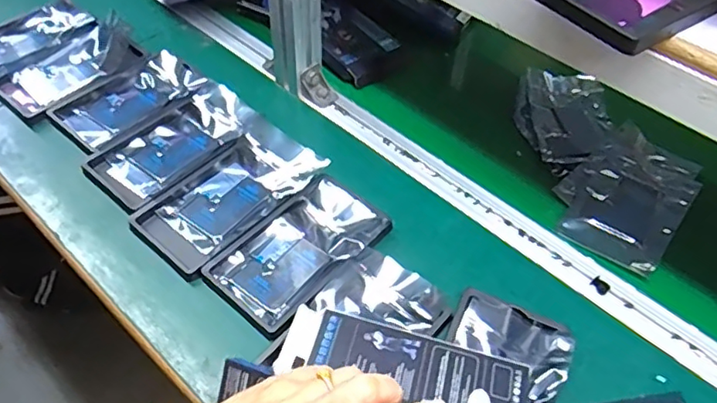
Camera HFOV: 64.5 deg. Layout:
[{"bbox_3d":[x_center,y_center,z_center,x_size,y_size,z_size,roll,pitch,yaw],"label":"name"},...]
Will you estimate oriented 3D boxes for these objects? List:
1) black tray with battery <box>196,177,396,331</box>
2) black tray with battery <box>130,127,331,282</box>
[{"bbox_3d":[-0.051,0.041,0.523,0.096,0.012,0.162,34,56,23],"label":"black tray with battery"},{"bbox_3d":[-0.126,-0.011,0.551,0.095,0.025,0.172,34,56,23],"label":"black tray with battery"}]

